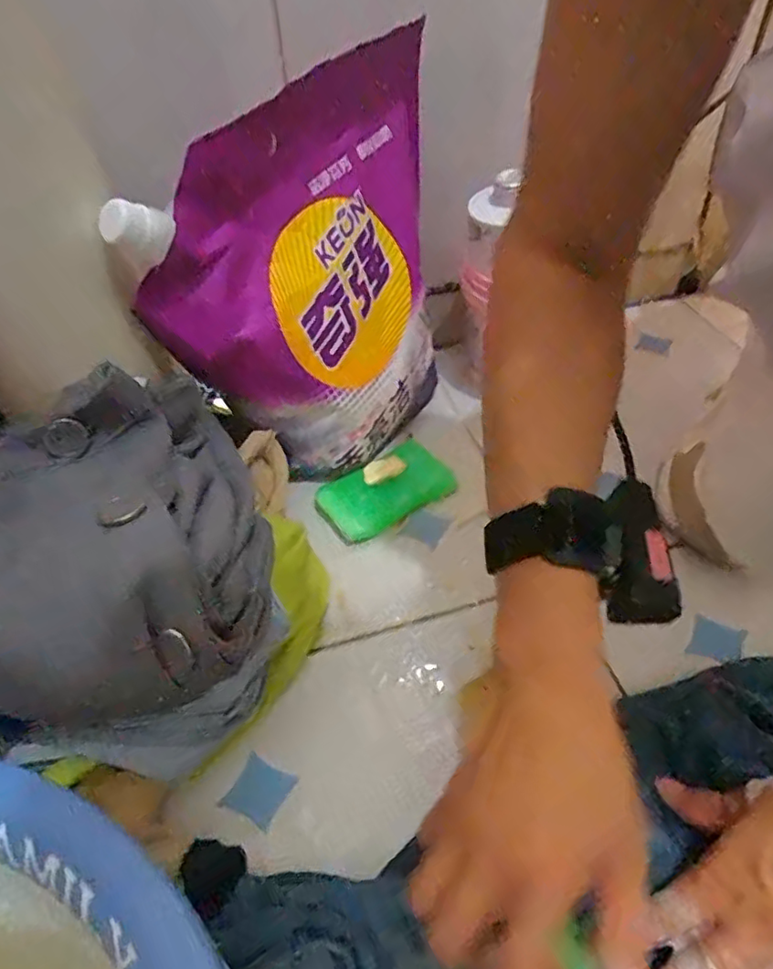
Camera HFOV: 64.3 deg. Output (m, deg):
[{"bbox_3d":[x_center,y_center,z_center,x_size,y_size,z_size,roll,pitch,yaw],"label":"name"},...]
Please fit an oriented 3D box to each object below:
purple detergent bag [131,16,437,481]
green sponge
[{"bbox_3d":[-0.040,-0.134,0.439,0.050,0.264,0.242,26,57,38],"label":"purple detergent bag"},{"bbox_3d":[-0.003,0.004,0.488,0.102,0.018,0.060,-27,52,-21],"label":"green sponge"}]

